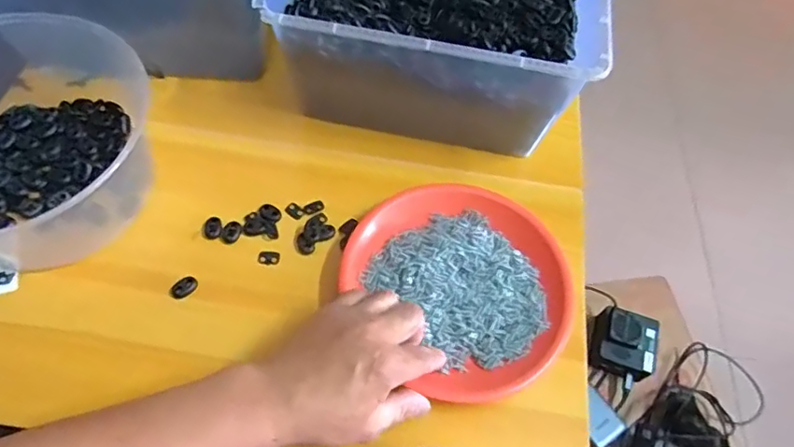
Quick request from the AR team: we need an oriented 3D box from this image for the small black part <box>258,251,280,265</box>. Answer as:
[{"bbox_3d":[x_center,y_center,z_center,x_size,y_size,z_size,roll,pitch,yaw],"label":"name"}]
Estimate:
[{"bbox_3d":[-0.115,0.031,0.495,0.019,0.004,0.013,6,59,0],"label":"small black part"}]

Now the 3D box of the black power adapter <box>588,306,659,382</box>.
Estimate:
[{"bbox_3d":[0.303,0.162,0.737,0.075,0.051,0.080,16,59,7],"label":"black power adapter"}]

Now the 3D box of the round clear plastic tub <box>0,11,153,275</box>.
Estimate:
[{"bbox_3d":[-0.336,-0.071,0.484,0.202,0.108,0.229,24,61,11],"label":"round clear plastic tub"}]

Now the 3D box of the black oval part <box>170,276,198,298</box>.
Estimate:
[{"bbox_3d":[-0.183,0.054,0.472,0.022,0.009,0.014,-36,67,-22],"label":"black oval part"}]

